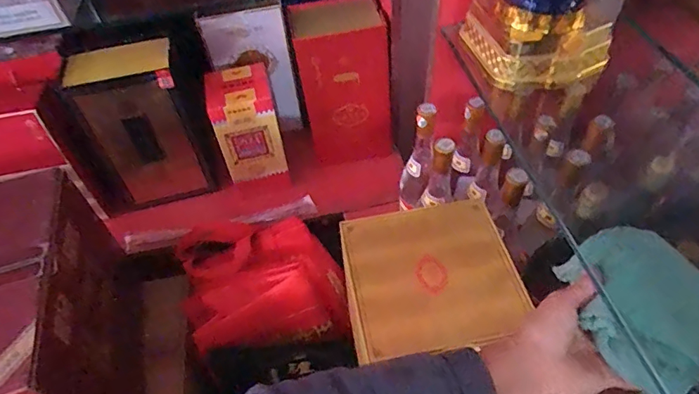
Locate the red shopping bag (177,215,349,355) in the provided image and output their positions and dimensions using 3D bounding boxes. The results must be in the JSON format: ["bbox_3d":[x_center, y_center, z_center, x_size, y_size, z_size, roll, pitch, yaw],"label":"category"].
[{"bbox_3d":[-0.161,0.136,0.857,0.282,0.111,0.227,-13,50,-6],"label":"red shopping bag"}]

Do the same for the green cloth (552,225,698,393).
[{"bbox_3d":[0.240,0.085,0.395,0.106,0.031,0.124,-30,54,-19],"label":"green cloth"}]

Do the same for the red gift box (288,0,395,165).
[{"bbox_3d":[-0.012,-0.221,0.943,0.166,0.295,0.137,-12,50,-5],"label":"red gift box"}]

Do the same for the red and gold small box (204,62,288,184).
[{"bbox_3d":[-0.194,-0.137,0.908,0.114,0.191,0.101,-15,51,-8],"label":"red and gold small box"}]

